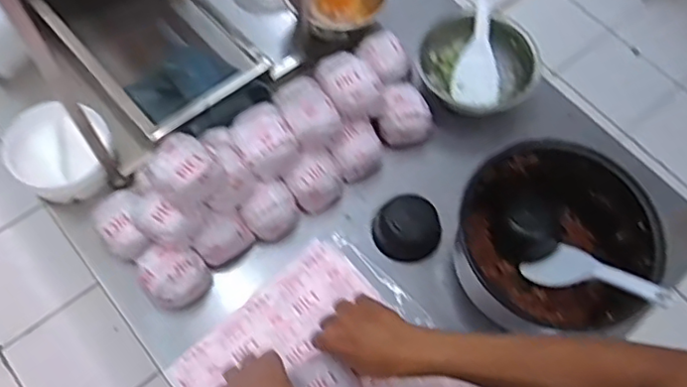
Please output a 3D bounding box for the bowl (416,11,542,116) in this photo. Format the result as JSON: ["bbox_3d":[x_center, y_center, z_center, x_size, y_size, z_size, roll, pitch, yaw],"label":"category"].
[{"bbox_3d":[0.201,-0.188,0.917,0.180,0.069,0.154,11,63,4],"label":"bowl"}]

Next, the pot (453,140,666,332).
[{"bbox_3d":[0.257,0.059,0.761,0.237,0.114,0.224,-8,63,-6],"label":"pot"}]

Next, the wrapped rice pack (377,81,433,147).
[{"bbox_3d":[0.082,-0.114,0.883,0.082,0.050,0.084,-24,66,-14],"label":"wrapped rice pack"}]

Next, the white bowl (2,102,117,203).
[{"bbox_3d":[-0.376,-0.056,0.813,0.117,0.065,0.114,1,63,-2],"label":"white bowl"}]

